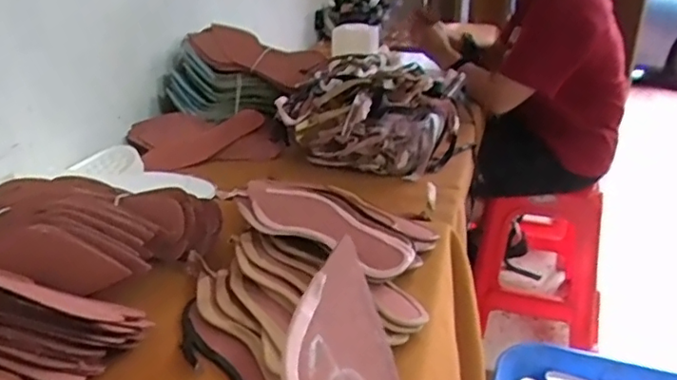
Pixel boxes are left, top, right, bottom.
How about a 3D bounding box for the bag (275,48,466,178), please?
[{"bbox_3d":[0.062,-0.149,1.109,0.306,0.152,0.292,1,25,2],"label":"bag"}]

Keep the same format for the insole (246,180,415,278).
[{"bbox_3d":[-0.026,0.034,0.695,0.287,0.015,0.088,22,39,39],"label":"insole"}]

